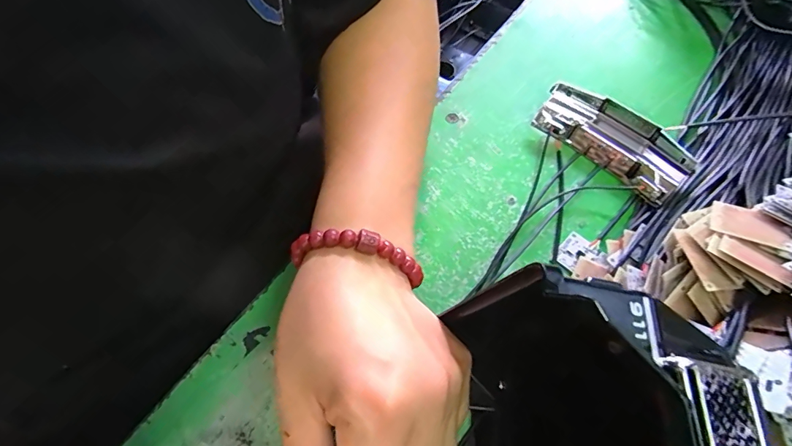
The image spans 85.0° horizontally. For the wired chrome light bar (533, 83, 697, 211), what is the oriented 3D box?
[{"bbox_3d":[0.140,-0.053,0.283,0.037,0.028,0.096,-39,67,-17],"label":"wired chrome light bar"}]

